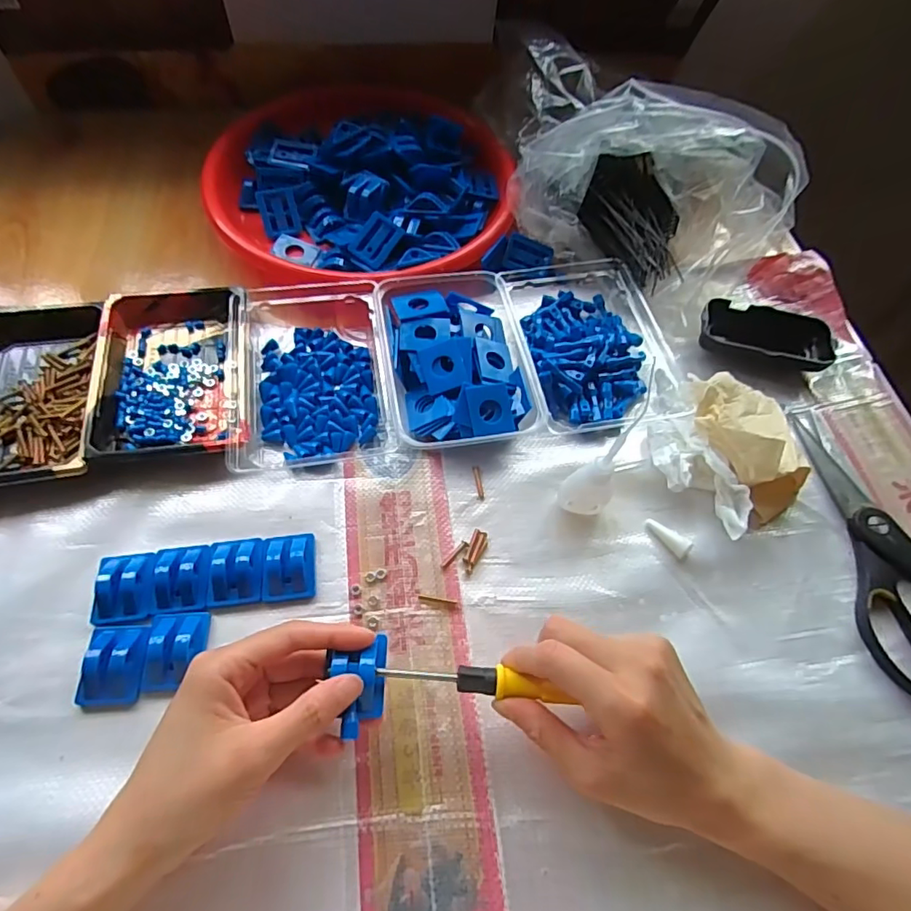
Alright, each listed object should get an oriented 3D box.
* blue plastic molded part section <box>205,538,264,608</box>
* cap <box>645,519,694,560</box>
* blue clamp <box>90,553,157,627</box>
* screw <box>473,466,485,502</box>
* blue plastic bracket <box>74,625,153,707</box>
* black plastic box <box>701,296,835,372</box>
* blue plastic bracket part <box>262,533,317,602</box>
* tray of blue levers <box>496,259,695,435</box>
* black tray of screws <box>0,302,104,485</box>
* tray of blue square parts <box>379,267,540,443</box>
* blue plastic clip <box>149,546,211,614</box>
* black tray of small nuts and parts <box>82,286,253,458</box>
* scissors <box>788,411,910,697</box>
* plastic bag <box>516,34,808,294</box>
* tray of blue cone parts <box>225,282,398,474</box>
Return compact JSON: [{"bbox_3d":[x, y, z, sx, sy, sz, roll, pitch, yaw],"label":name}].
[{"bbox_3d":[-0.145,0.076,0.355,0.034,0.015,0.043,-4,60,-6],"label":"blue plastic molded part section"},{"bbox_3d":[0.151,0.058,0.382,0.035,0.013,0.014,40,65,18],"label":"cap"},{"bbox_3d":[-0.209,0.083,0.342,0.037,0.015,0.042,-5,60,-6],"label":"blue clamp"},{"bbox_3d":[0.018,0.020,0.401,0.006,0.004,0.028,-6,60,-7],"label":"screw"},{"bbox_3d":[-0.202,0.123,0.319,0.036,0.015,0.044,0,60,-3],"label":"blue plastic bracket"},{"bbox_3d":[0.264,-0.101,0.464,0.104,0.028,0.054,14,60,4],"label":"black plastic box"},{"bbox_3d":[-0.111,0.072,0.360,0.033,0.016,0.045,-4,60,-6],"label":"blue plastic bracket part"},{"bbox_3d":[0.109,-0.102,0.459,0.121,0.033,0.186,-8,60,-8],"label":"tray of blue levers"},{"bbox_3d":[-0.325,-0.050,0.407,0.106,0.023,0.164,-8,61,-8],"label":"black tray of screws"},{"bbox_3d":[-0.001,-0.076,0.434,0.107,0.037,0.166,-8,60,-8],"label":"tray of blue square parts"},{"bbox_3d":[-0.176,0.079,0.348,0.035,0.013,0.042,-5,60,-7],"label":"blue plastic clip"},{"bbox_3d":[-0.219,-0.070,0.421,0.110,0.031,0.152,-8,60,-8],"label":"black tray of small nuts and parts"},{"bbox_3d":[0.316,0.061,0.387,0.096,0.015,0.214,0,60,-4],"label":"scissors"},{"bbox_3d":[0.167,-0.253,0.489,0.265,0.092,0.152,27,62,12],"label":"plastic bag"},{"bbox_3d":[-0.115,-0.075,0.432,0.116,0.030,0.184,-8,60,-8],"label":"tray of blue cone parts"}]

